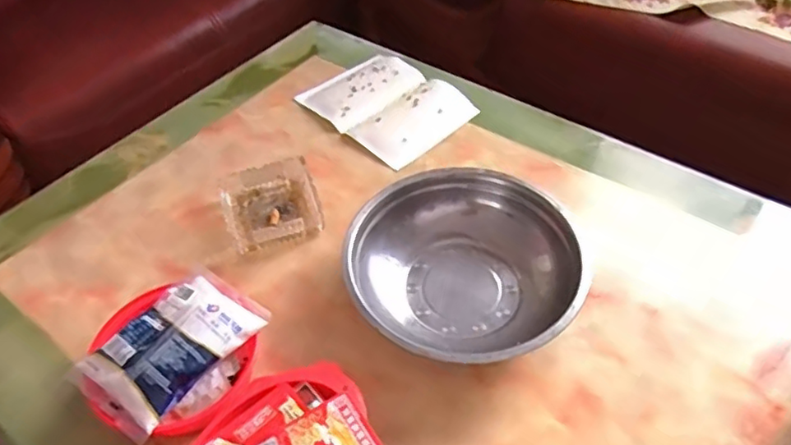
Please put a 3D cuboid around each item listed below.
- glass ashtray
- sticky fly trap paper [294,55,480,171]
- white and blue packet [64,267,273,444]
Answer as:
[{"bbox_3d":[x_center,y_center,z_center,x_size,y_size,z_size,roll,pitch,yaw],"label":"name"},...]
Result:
[{"bbox_3d":[-0.165,-0.022,0.797,0.116,0.031,0.131,-14,49,-9],"label":"glass ashtray"},{"bbox_3d":[-0.011,-0.187,0.942,0.181,0.016,0.225,-37,56,-26],"label":"sticky fly trap paper"},{"bbox_3d":[-0.226,0.121,0.605,0.110,0.031,0.167,30,56,26],"label":"white and blue packet"}]

